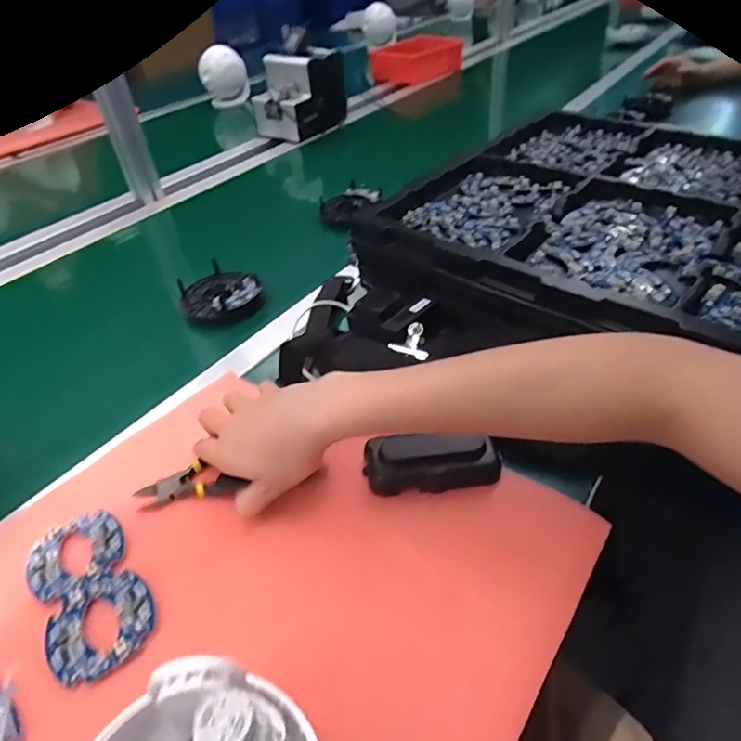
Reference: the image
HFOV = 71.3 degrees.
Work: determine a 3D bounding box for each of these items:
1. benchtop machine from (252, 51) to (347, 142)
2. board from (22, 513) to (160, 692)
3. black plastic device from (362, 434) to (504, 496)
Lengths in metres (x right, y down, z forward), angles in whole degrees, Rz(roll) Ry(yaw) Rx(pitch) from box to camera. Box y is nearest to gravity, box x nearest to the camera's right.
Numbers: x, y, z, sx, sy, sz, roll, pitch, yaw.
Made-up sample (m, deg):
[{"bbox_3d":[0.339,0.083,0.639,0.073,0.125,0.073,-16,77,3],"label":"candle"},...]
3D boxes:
[{"bbox_3d":[-0.158,-0.610,1.150,0.115,0.153,0.185,27,50,32],"label":"benchtop machine"},{"bbox_3d":[-0.198,0.151,0.362,0.065,0.005,0.126,-29,46,-25],"label":"board"},{"bbox_3d":[0.050,0.075,0.414,0.107,0.032,0.036,-2,41,4],"label":"black plastic device"}]

